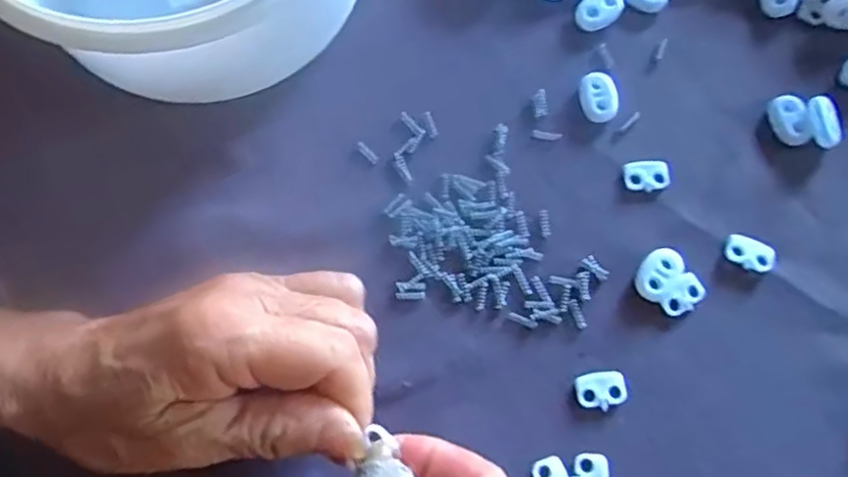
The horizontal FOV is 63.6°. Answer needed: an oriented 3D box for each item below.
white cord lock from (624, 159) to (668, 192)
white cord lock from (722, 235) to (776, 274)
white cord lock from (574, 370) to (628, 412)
[{"bbox_3d":[0.095,-0.027,0.289,0.018,0.004,0.013,-8,75,-1],"label":"white cord lock"},{"bbox_3d":[0.133,0.006,0.278,0.020,0.004,0.013,27,77,8],"label":"white cord lock"},{"bbox_3d":[0.069,0.059,0.266,0.019,0.004,0.014,-10,75,-2],"label":"white cord lock"}]

